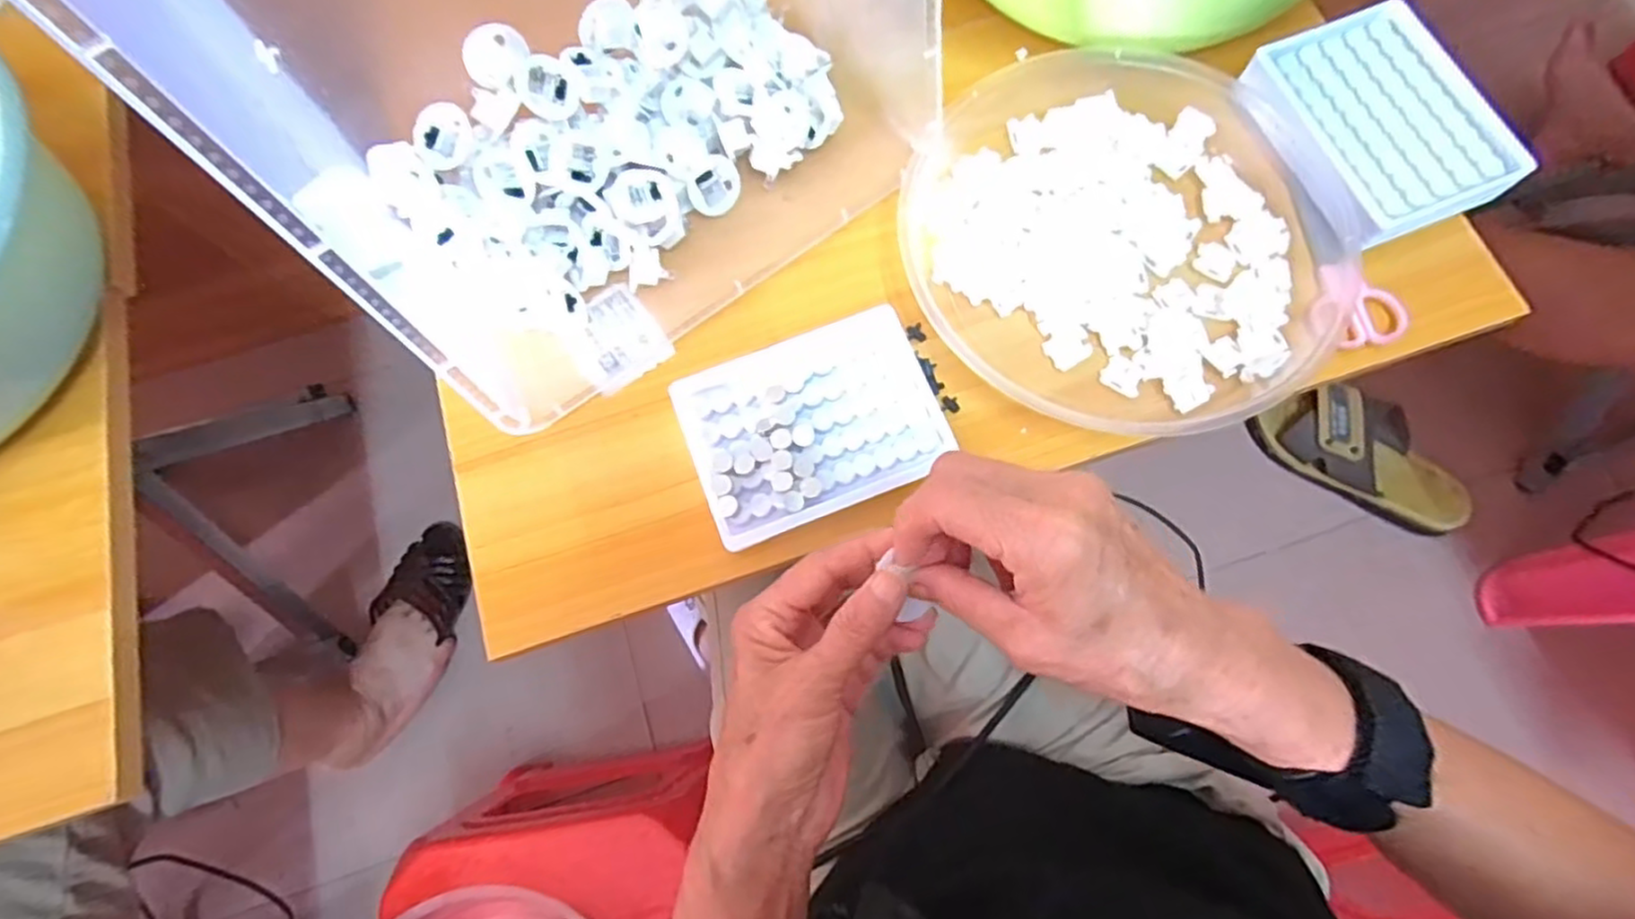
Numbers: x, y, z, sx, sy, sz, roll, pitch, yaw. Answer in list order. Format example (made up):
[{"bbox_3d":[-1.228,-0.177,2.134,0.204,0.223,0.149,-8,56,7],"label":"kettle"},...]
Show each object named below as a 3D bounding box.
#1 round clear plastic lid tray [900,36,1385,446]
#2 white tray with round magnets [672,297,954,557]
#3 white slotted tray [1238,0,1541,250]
[{"bbox_3d":[0.167,-0.128,0.405,0.235,0.036,0.236,0,74,1],"label":"round clear plastic lid tray"},{"bbox_3d":[-0.002,-0.020,0.381,0.130,0.014,0.097,-22,75,-5],"label":"white tray with round magnets"},{"bbox_3d":[0.322,-0.195,0.416,0.107,0.032,0.137,-22,75,-5],"label":"white slotted tray"}]

